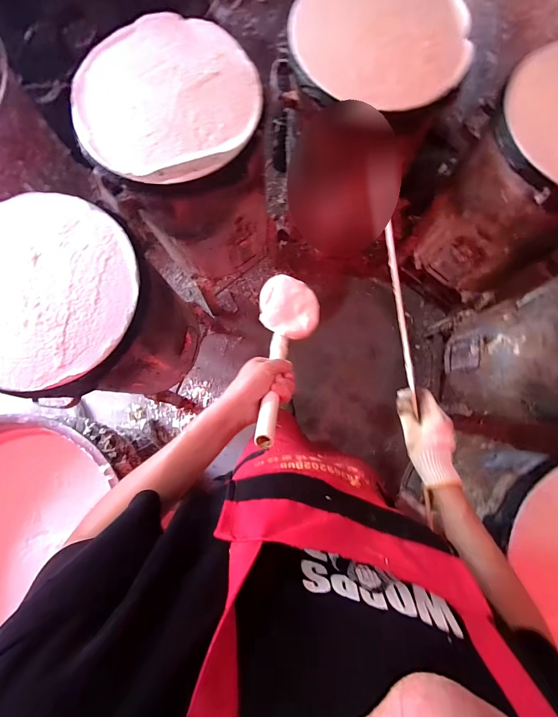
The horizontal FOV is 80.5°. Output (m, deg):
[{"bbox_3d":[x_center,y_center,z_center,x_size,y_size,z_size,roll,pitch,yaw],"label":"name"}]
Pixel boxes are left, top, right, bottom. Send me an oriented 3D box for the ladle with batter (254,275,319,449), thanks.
[{"bbox_3d":[0.005,-0.007,0.460,0.093,0.074,0.305,8,42,1],"label":"ladle with batter"}]

